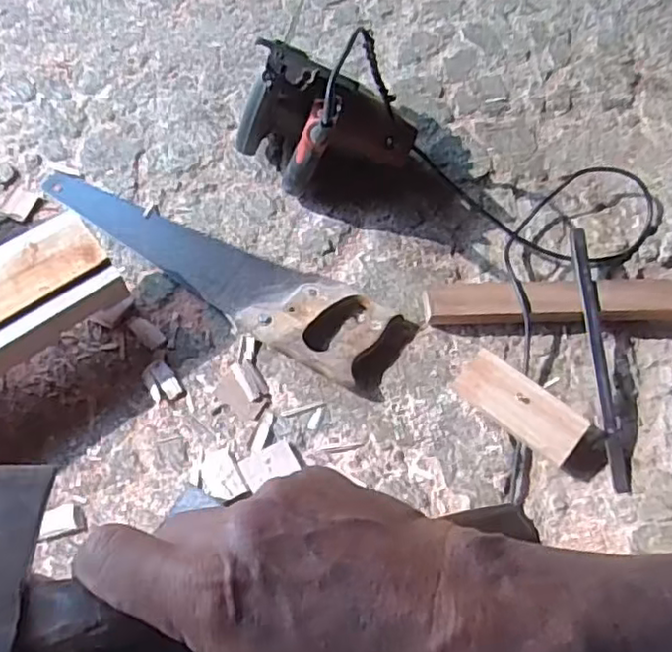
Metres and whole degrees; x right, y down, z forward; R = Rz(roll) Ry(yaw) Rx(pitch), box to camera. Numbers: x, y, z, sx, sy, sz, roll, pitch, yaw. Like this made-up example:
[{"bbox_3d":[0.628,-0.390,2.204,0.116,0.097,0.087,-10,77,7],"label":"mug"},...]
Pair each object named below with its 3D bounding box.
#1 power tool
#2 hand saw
[{"bbox_3d":[-0.010,-0.252,0.819,0.206,0.195,0.124,2,64,0],"label":"power tool"},{"bbox_3d":[-0.166,-0.085,0.847,0.516,0.028,0.114,30,68,13],"label":"hand saw"}]

